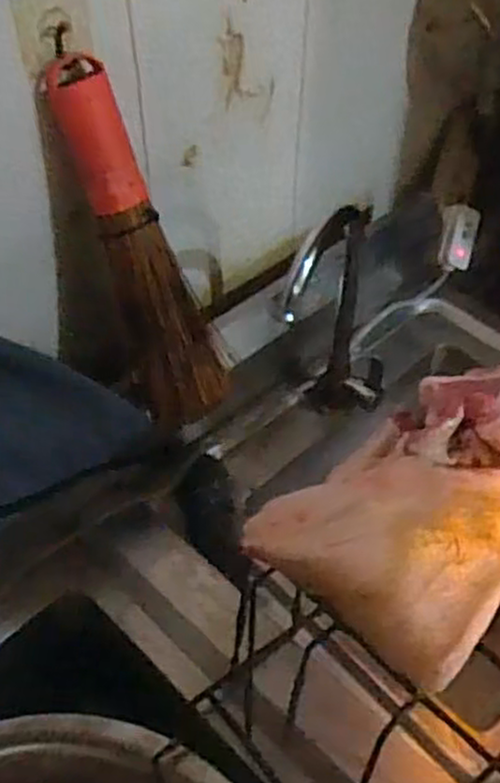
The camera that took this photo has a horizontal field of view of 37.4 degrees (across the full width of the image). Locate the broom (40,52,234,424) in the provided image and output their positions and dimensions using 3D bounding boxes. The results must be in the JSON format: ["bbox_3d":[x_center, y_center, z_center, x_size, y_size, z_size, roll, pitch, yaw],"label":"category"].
[{"bbox_3d":[-0.092,-0.115,0.617,0.094,0.319,0.044,-33,32,-25],"label":"broom"}]

